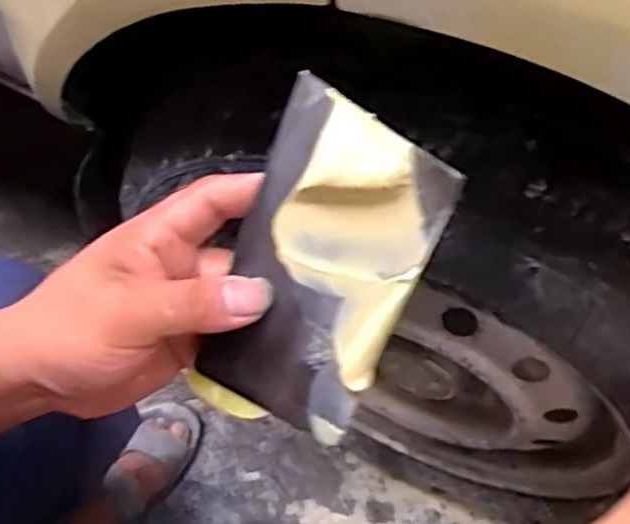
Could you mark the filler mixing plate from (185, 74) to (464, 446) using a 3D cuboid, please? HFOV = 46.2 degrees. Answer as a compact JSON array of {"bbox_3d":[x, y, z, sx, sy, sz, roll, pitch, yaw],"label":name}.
[{"bbox_3d":[-0.001,0.008,0.302,0.073,0.012,0.141,27,109,13],"label":"filler mixing plate"}]

